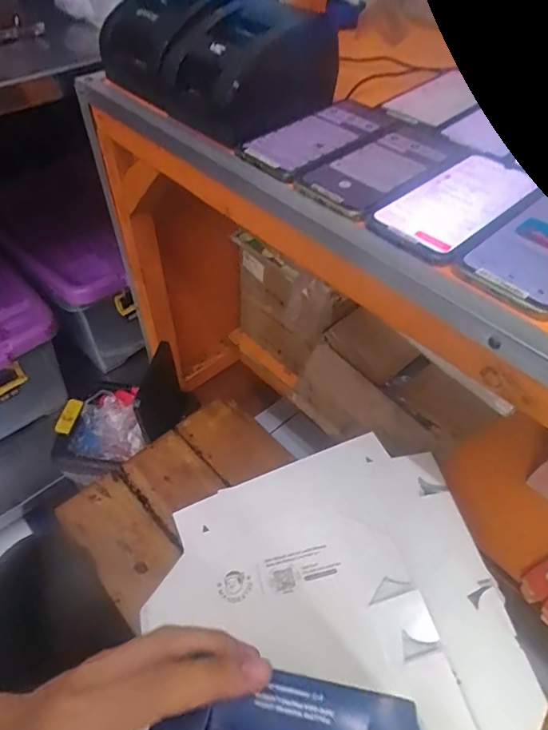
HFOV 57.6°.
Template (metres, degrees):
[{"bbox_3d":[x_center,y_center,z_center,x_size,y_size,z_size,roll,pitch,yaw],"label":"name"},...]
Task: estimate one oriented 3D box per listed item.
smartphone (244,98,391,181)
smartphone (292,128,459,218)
[{"bbox_3d":[0.050,-0.234,0.502,0.074,0.004,0.171,34,56,26],"label":"smartphone"},{"bbox_3d":[0.104,-0.190,0.465,0.172,0.004,0.081,-35,57,-28],"label":"smartphone"}]

